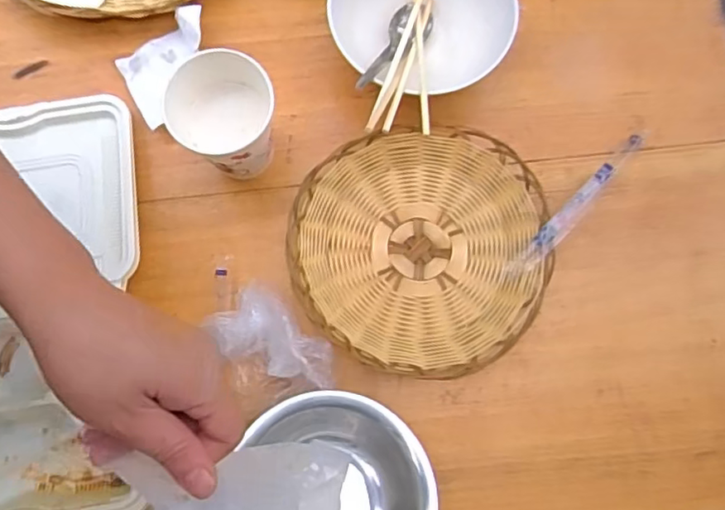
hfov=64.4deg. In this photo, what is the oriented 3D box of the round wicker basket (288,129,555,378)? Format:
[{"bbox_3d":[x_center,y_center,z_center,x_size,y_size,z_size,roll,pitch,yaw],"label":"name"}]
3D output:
[{"bbox_3d":[0.052,-0.007,0.523,0.217,0.038,0.218,0,81,-1],"label":"round wicker basket"}]

